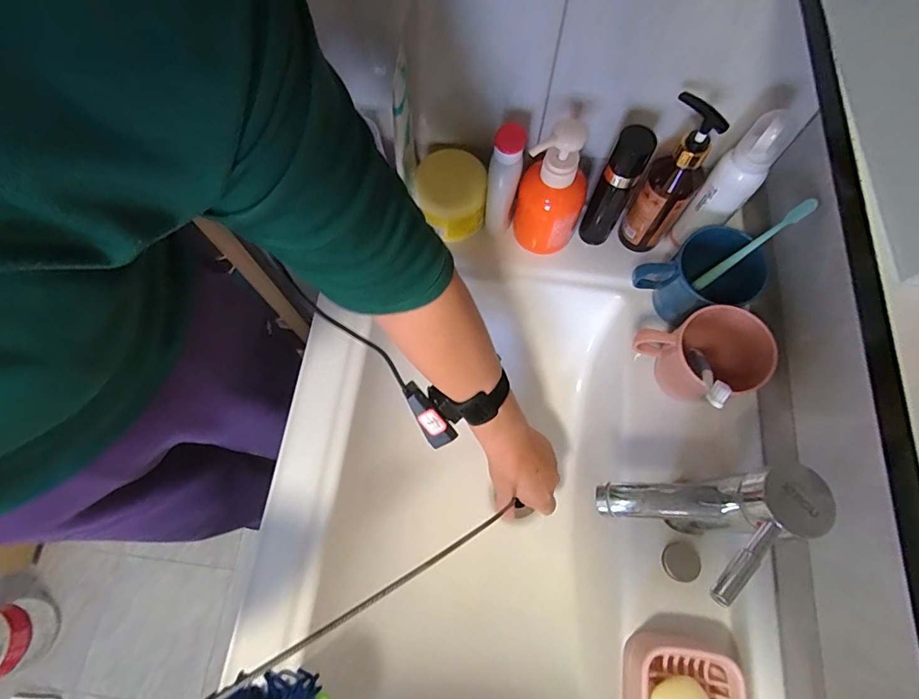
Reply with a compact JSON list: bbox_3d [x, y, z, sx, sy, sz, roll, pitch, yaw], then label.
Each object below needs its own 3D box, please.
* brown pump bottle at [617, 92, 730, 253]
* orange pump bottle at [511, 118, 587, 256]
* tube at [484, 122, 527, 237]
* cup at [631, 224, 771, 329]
[{"bbox_3d":[0.212,-0.168,0.475,0.057,0.174,0.045,38,75,13],"label":"brown pump bottle"},{"bbox_3d":[0.099,-0.168,0.492,0.070,0.152,0.059,20,72,7],"label":"orange pump bottle"},{"bbox_3d":[0.047,-0.177,0.496,0.032,0.128,0.037,8,71,3],"label":"tube"},{"bbox_3d":[0.246,-0.071,0.484,0.101,0.095,0.083,42,76,14],"label":"cup"}]

